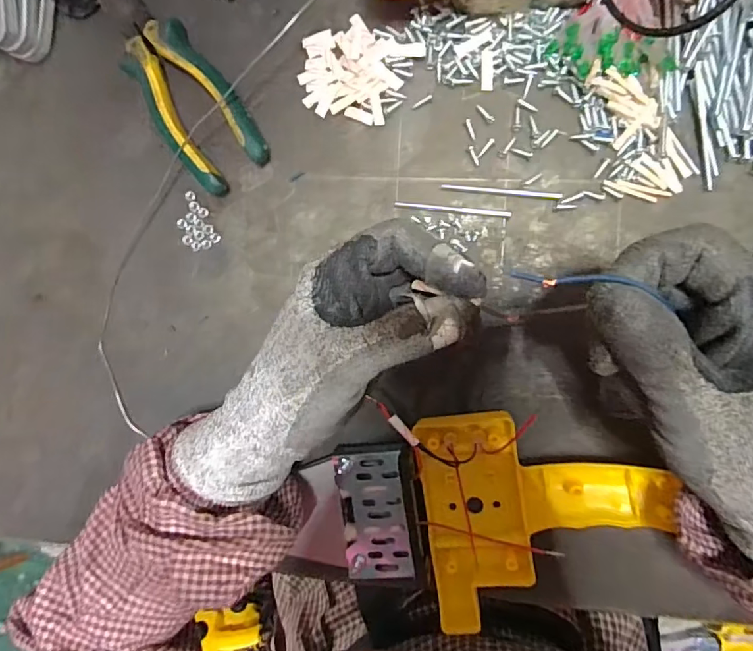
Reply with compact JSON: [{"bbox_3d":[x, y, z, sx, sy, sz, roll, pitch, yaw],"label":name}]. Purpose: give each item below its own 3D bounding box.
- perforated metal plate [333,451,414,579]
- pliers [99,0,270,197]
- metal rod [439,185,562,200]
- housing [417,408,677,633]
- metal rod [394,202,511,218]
[{"bbox_3d":[-0.001,0.115,0.296,0.039,0.005,0.075,-7,92,8],"label":"perforated metal plate"},{"bbox_3d":[-0.139,-0.171,0.313,0.050,0.023,0.184,-36,88,8],"label":"pliers"},{"bbox_3d":[0.077,-0.083,0.301,0.071,0.004,0.004,8,94,7],"label":"metal rod"},{"bbox_3d":[0.099,0.112,0.294,0.135,0.030,0.121,-8,92,8],"label":"housing"},{"bbox_3d":[0.047,-0.073,0.306,0.071,0.004,0.004,8,94,7],"label":"metal rod"}]

